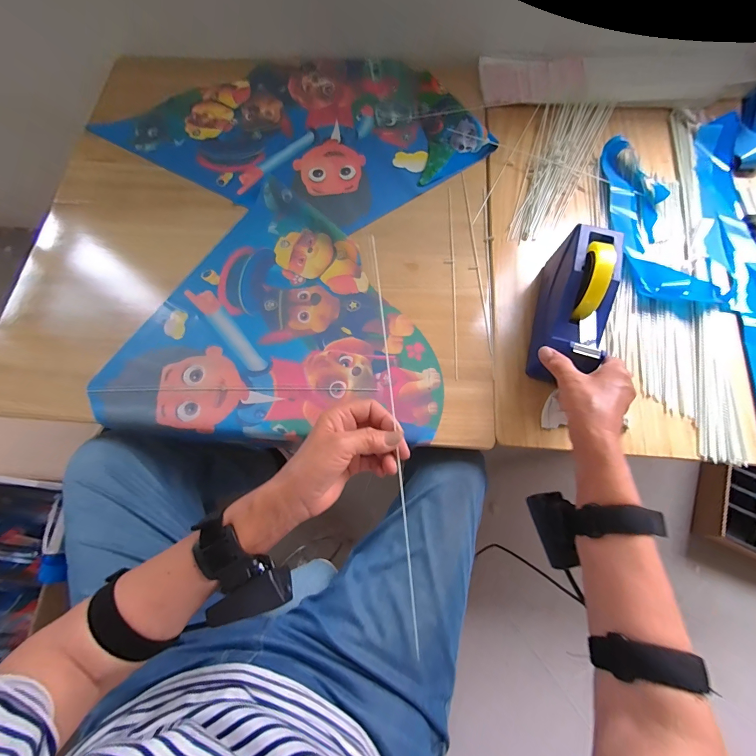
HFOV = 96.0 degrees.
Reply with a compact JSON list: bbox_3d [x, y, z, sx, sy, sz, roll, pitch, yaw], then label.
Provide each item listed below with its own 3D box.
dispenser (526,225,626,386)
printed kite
[{"bbox_3d":[0.268,-0.098,0.458,0.067,0.112,0.198,16,74,6],"label":"dispenser"},{"bbox_3d":[-0.147,-0.274,0.588,0.602,0.013,0.739,1,73,2],"label":"printed kite"}]

